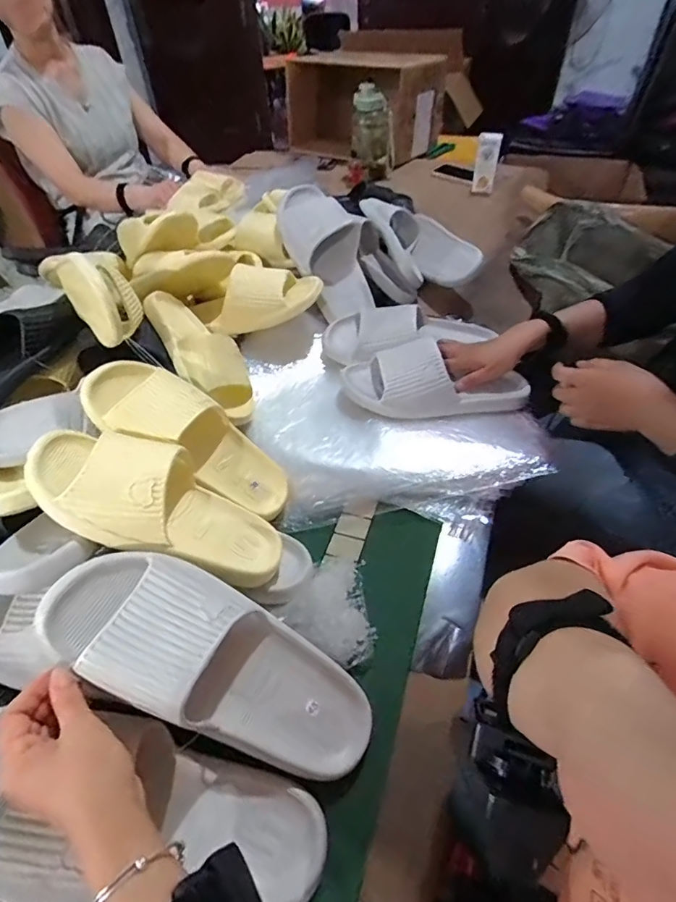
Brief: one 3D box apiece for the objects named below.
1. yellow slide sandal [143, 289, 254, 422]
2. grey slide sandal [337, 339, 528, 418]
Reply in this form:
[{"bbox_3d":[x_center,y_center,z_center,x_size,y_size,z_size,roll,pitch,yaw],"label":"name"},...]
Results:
[{"bbox_3d":[-0.210,-0.142,0.670,0.103,0.080,0.210,-45,70,-6],"label":"yellow slide sandal"},{"bbox_3d":[0.148,-0.097,0.680,0.277,0.093,0.107,-3,47,0],"label":"grey slide sandal"}]

